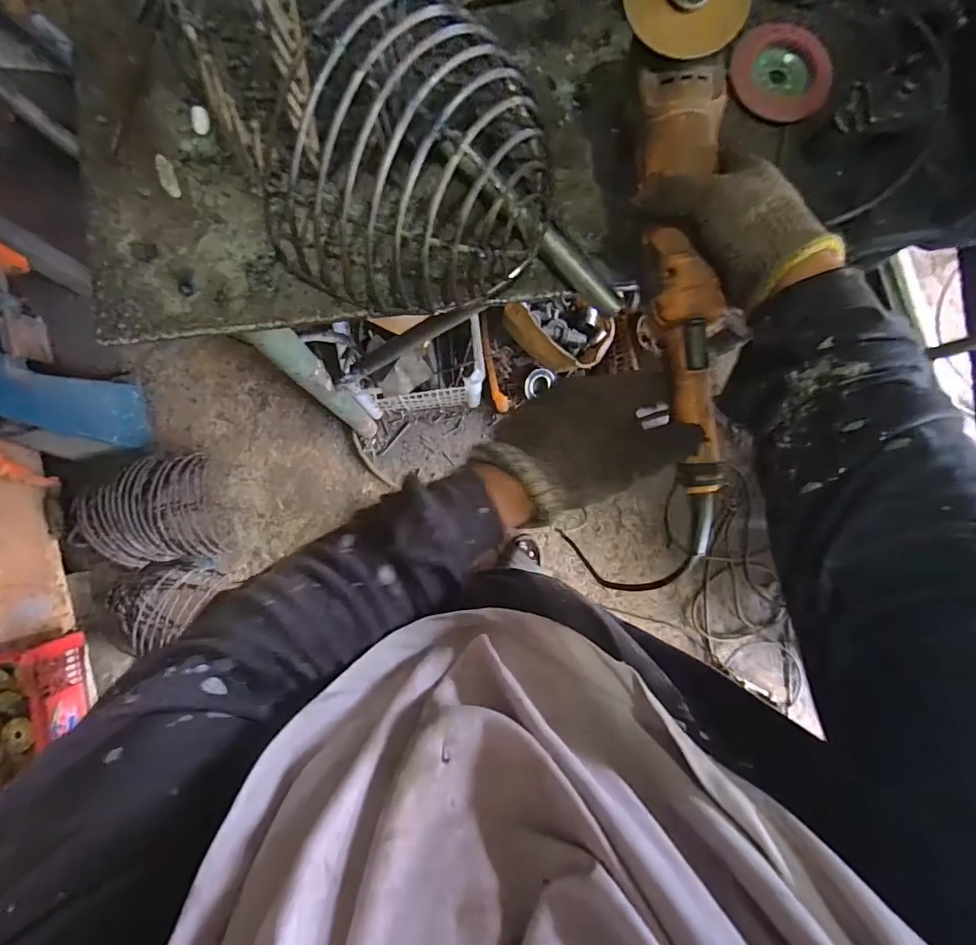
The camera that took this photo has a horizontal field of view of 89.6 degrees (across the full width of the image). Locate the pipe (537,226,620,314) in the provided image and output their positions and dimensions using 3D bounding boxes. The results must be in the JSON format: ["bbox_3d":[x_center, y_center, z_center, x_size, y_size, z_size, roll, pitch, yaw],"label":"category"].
[{"bbox_3d":[0.078,-0.172,0.427,0.090,0.016,0.019,44,86,0],"label":"pipe"}]

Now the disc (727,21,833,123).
[{"bbox_3d":[0.274,-0.370,0.463,0.091,0.017,0.083,0,94,4],"label":"disc"}]

